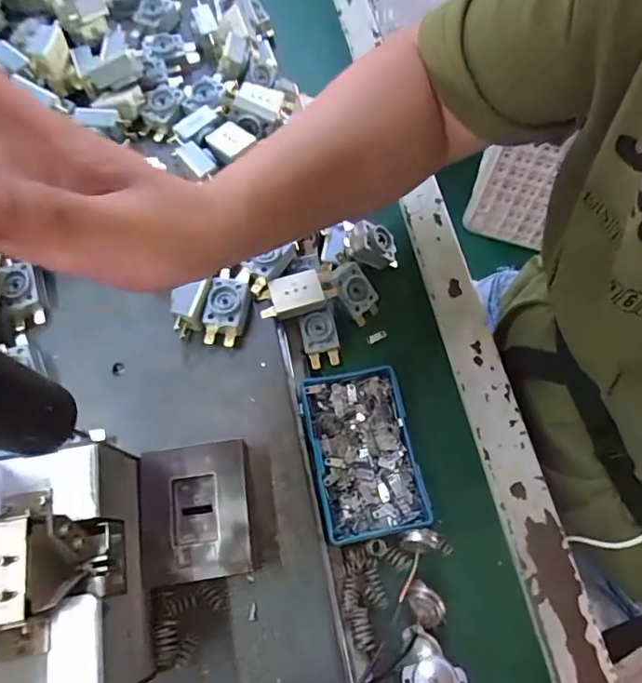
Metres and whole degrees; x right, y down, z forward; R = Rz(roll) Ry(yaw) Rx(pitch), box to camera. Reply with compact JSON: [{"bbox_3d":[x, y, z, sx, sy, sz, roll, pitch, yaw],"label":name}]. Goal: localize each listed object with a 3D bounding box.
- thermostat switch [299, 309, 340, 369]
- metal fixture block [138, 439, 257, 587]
[{"bbox_3d":[-0.001,-0.002,0.410,0.027,0.017,0.043,-14,89,-2],"label":"thermostat switch"},{"bbox_3d":[-0.077,0.107,0.328,0.067,0.025,0.079,-7,68,-3],"label":"metal fixture block"}]

